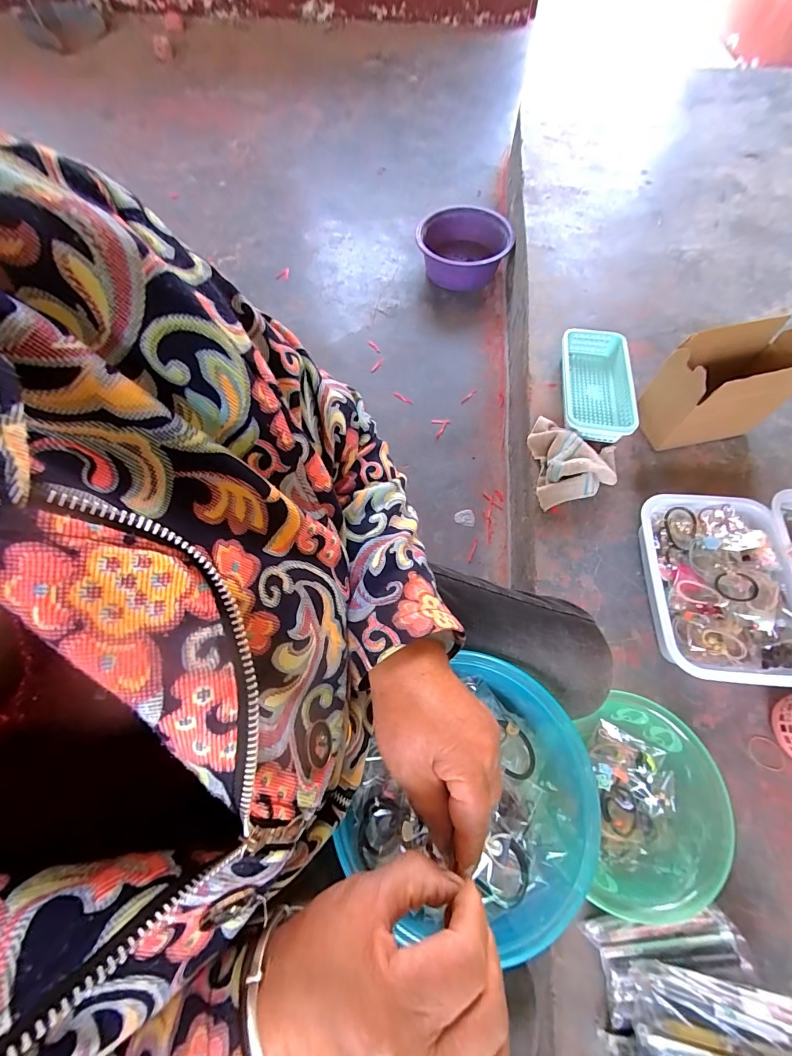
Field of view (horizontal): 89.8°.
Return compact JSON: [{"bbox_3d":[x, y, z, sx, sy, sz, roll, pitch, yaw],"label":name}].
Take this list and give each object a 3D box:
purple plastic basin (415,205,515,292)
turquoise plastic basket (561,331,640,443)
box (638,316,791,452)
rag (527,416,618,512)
[{"bbox_3d":[0.194,-0.856,1.213,0.296,0.122,0.297,0,64,0],"label":"purple plastic basin"},{"bbox_3d":[0.407,-0.292,0.804,0.132,0.066,0.263,8,64,4],"label":"turquoise plastic basket"},{"bbox_3d":[0.566,-0.240,0.703,0.207,0.184,0.110,-11,64,-5],"label":"box"},{"bbox_3d":[0.344,-0.134,0.750,0.162,0.061,0.189,0,64,1],"label":"rag"}]

